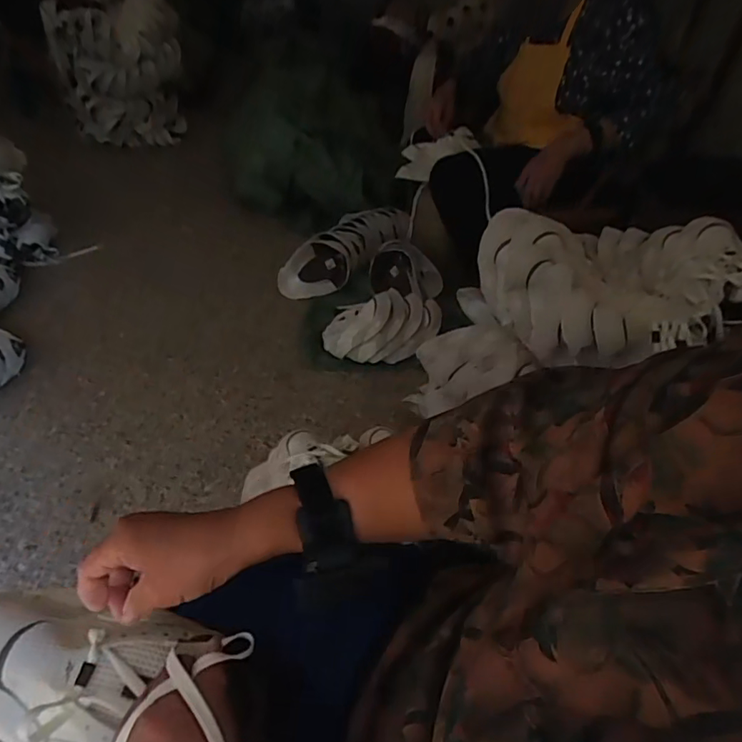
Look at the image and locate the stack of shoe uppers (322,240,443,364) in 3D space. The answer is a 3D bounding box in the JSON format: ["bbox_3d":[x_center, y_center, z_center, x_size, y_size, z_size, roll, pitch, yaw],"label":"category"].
[{"bbox_3d":[0.073,-0.178,1.402,0.243,0.155,0.428,19,43,16],"label":"stack of shoe uppers"}]

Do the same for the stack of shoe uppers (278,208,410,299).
[{"bbox_3d":[-0.067,-0.366,1.597,0.137,0.149,0.451,35,50,29],"label":"stack of shoe uppers"}]

